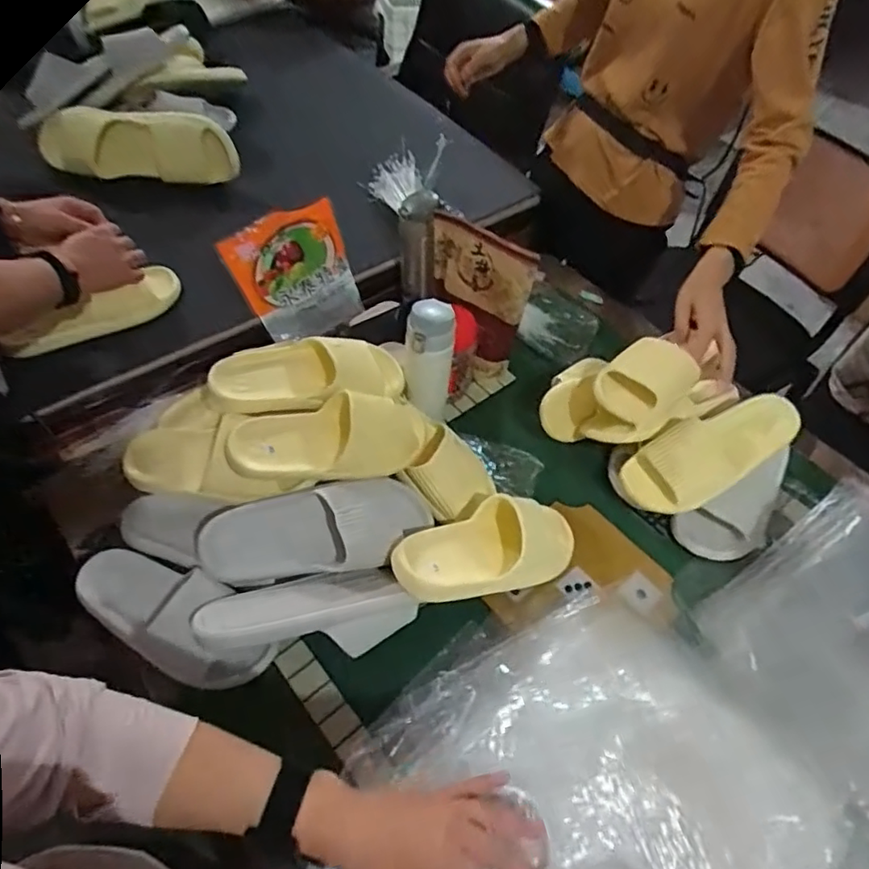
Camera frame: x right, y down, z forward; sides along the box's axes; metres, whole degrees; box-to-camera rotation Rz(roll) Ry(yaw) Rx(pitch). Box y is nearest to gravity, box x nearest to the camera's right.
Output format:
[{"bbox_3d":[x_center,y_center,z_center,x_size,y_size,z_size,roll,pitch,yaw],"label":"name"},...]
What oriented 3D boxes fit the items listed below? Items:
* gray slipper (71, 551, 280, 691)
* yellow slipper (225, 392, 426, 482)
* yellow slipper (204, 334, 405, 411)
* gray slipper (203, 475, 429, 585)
[{"bbox_3d":[-0.303,0.205,0.703,0.249,0.061,0.101,27,56,15],"label":"gray slipper"},{"bbox_3d":[-0.128,0.008,0.771,0.247,0.058,0.097,-10,55,-12],"label":"yellow slipper"},{"bbox_3d":[-0.165,-0.075,0.817,0.248,0.068,0.104,-6,54,-9],"label":"yellow slipper"},{"bbox_3d":[-0.136,0.107,0.729,0.264,0.060,0.096,-10,55,-12],"label":"gray slipper"}]

